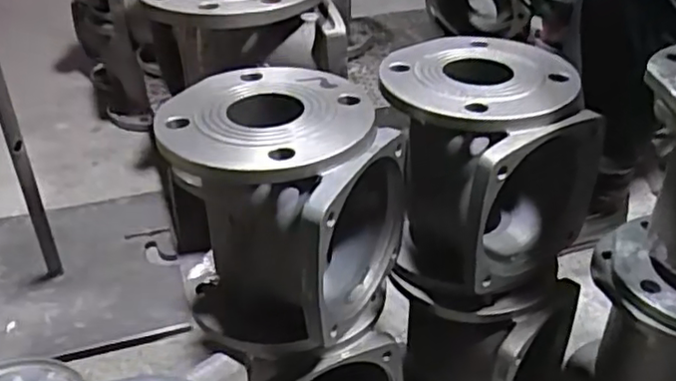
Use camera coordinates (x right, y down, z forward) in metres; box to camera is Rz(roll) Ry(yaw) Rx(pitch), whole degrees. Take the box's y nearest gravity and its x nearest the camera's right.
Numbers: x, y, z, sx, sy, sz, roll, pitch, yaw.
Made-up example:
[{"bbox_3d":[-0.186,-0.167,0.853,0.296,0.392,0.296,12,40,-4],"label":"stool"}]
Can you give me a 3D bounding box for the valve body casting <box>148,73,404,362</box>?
[{"bbox_3d":[-0.052,0.015,0.599,0.183,0.193,0.157,18,38,23],"label":"valve body casting"}]

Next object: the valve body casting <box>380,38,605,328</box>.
[{"bbox_3d":[0.133,-0.017,0.652,0.166,0.217,0.170,-21,40,-29],"label":"valve body casting"}]

